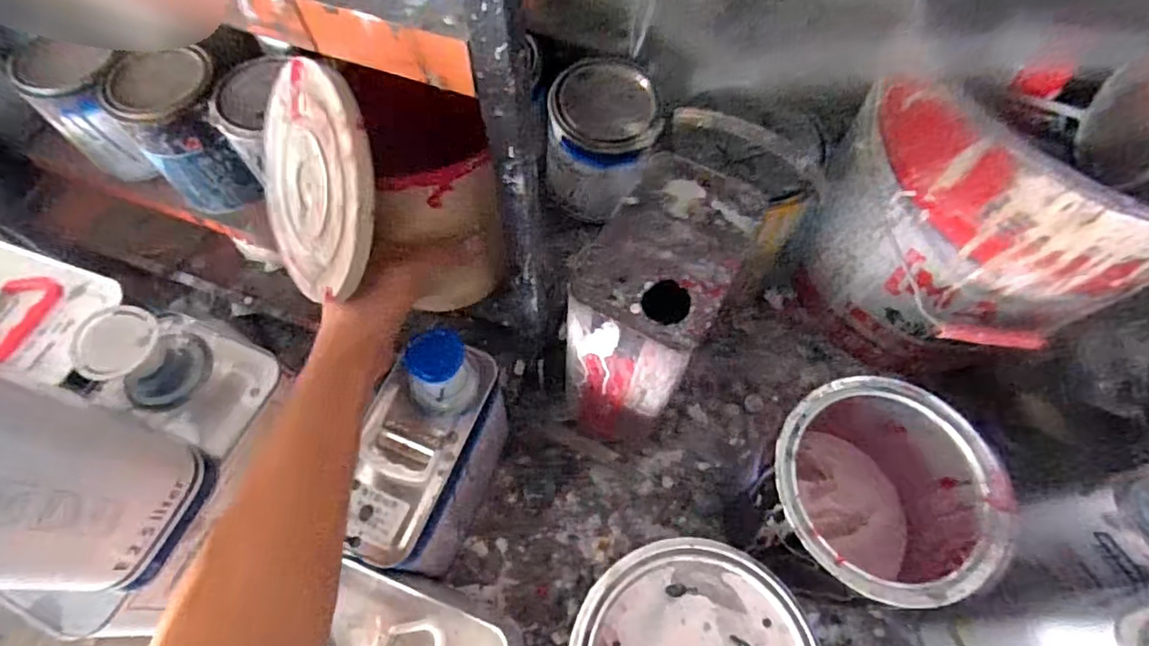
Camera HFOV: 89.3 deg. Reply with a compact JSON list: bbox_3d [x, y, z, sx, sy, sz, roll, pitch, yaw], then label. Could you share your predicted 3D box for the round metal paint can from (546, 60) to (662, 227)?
[{"bbox_3d":[0.026,-0.176,0.567,0.101,0.115,0.092,-1,65,-1],"label":"round metal paint can"}]

